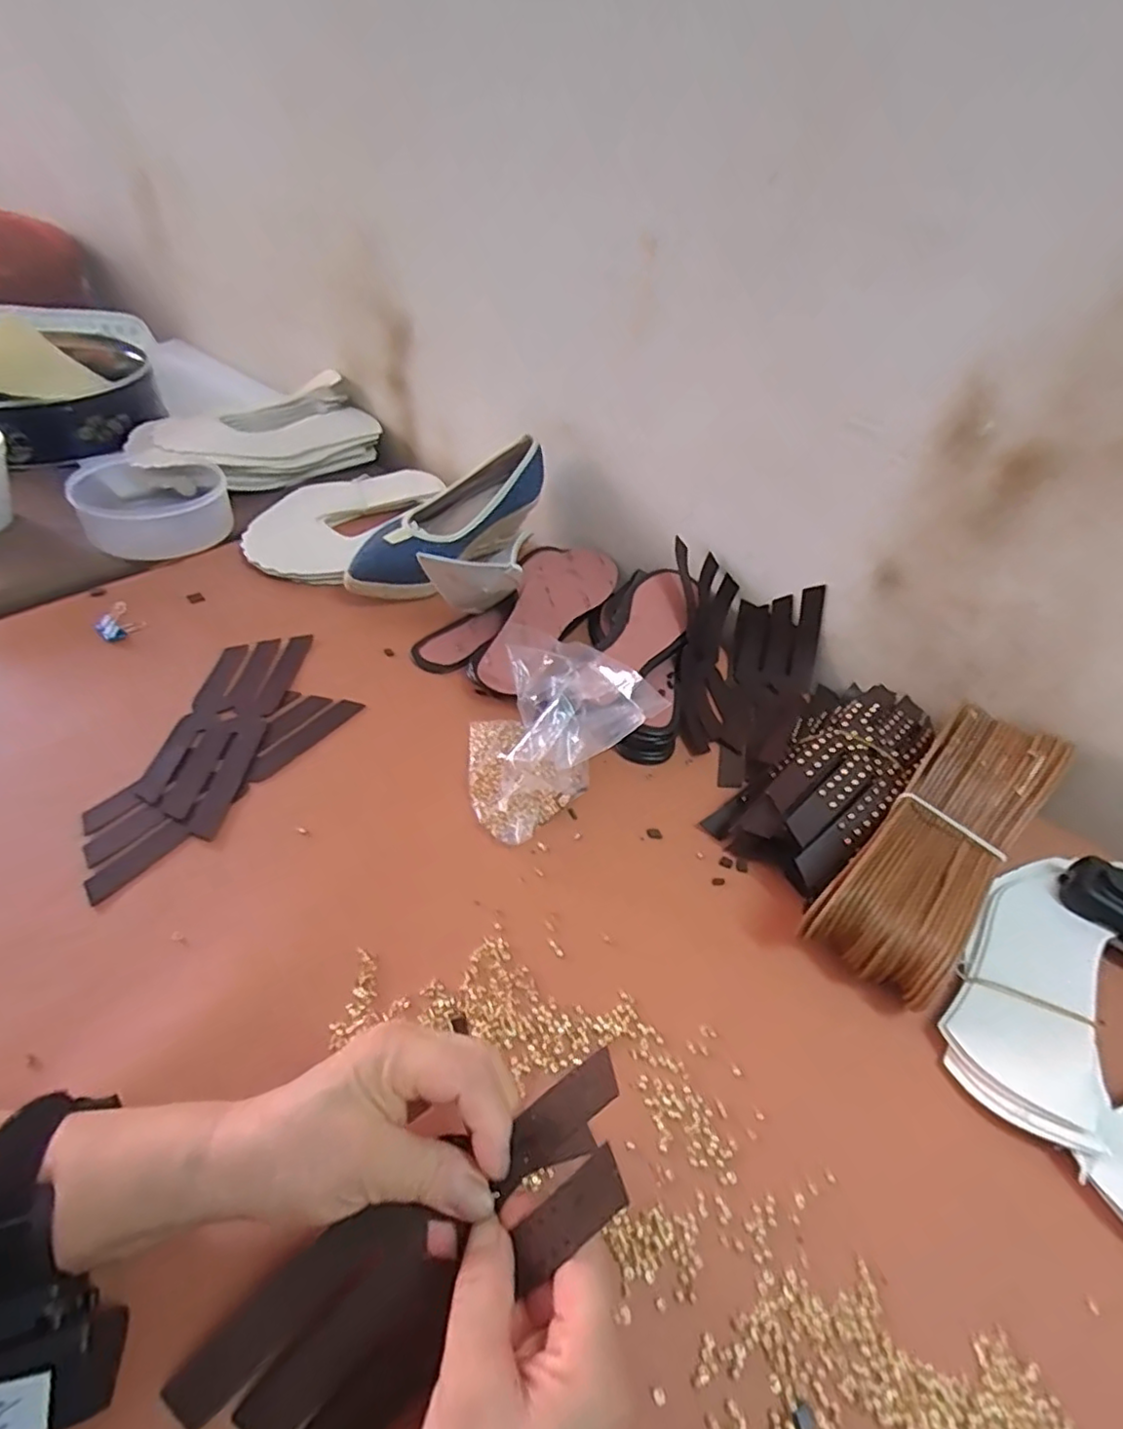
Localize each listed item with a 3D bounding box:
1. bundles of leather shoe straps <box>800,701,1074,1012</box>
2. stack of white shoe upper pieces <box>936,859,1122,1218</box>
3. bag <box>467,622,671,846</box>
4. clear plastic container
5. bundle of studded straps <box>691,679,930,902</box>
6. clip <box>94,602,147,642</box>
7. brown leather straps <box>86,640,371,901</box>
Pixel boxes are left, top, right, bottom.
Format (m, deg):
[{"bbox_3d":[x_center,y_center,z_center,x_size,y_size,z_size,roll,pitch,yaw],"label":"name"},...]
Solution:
[{"bbox_3d":[0.263,0.094,0.443,0.083,0.084,0.240,37,52,26],"label":"bundles of leather shoe straps"},{"bbox_3d":[0.354,0.189,0.396,0.227,0.033,0.177,-28,55,-30],"label":"stack of white shoe upper pieces"},{"bbox_3d":[-0.017,0.005,0.482,0.125,0.096,0.132,-18,50,-23],"label":"bag"},{"bbox_3d":[-0.440,-0.230,0.684,0.137,0.058,0.154,-21,52,-25],"label":"clear plastic container"},{"bbox_3d":[0.217,0.040,0.507,0.100,0.065,0.221,36,52,25],"label":"bundle of studded straps"},{"bbox_3d":[-0.402,-0.084,0.574,0.023,0.021,0.035,32,50,23],"label":"clip"},{"bbox_3d":[-0.274,0.022,0.496,0.127,0.006,0.246,23,47,15],"label":"brown leather straps"}]

